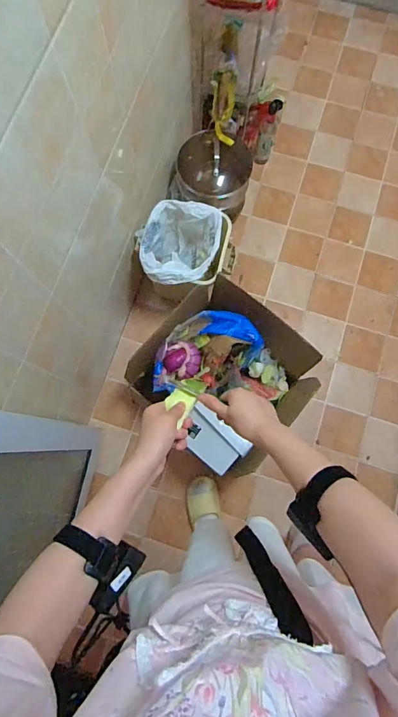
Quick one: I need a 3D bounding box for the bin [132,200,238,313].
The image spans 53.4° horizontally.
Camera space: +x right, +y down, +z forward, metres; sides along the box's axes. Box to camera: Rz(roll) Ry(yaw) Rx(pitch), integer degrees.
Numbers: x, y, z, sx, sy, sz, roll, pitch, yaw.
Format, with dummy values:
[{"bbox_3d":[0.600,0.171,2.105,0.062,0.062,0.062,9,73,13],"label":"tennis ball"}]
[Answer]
[{"bbox_3d":[-0.045,-0.308,1.280,0.289,0.291,0.266,17,79,4],"label":"bin"}]

